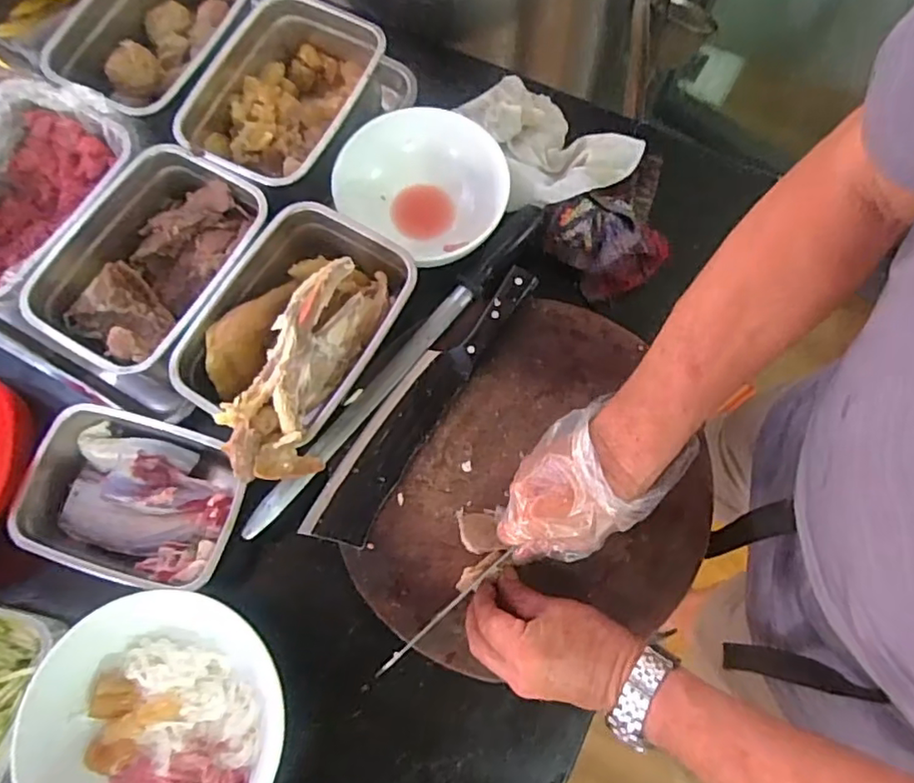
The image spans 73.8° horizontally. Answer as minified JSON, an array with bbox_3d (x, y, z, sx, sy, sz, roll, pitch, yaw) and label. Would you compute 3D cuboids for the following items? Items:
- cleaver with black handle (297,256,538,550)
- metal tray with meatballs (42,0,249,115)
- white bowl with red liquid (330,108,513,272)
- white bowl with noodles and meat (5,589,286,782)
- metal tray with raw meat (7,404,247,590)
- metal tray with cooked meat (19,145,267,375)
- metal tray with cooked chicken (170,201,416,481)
[{"bbox_3d":[-0.031,0.006,0.556,0.055,0.026,0.301,32,76,9],"label":"cleaver with black handle"},{"bbox_3d":[-0.323,-0.378,0.656,0.161,0.065,0.217,24,75,7],"label":"metal tray with meatballs"},{"bbox_3d":[-0.032,-0.206,0.634,0.172,0.076,0.144,38,77,10],"label":"white bowl with red liquid"},{"bbox_3d":[-0.235,0.264,0.478,0.193,0.056,0.178,0,74,0],"label":"white bowl with noodles and meat"},{"bbox_3d":[-0.284,0.096,0.549,0.190,0.058,0.135,16,74,4],"label":"metal tray with raw meat"},{"bbox_3d":[-0.281,-0.119,0.580,0.152,0.066,0.214,32,76,9],"label":"metal tray with cooked meat"},{"bbox_3d":[-0.148,-0.047,0.547,0.152,0.101,0.242,25,75,7],"label":"metal tray with cooked chicken"}]

